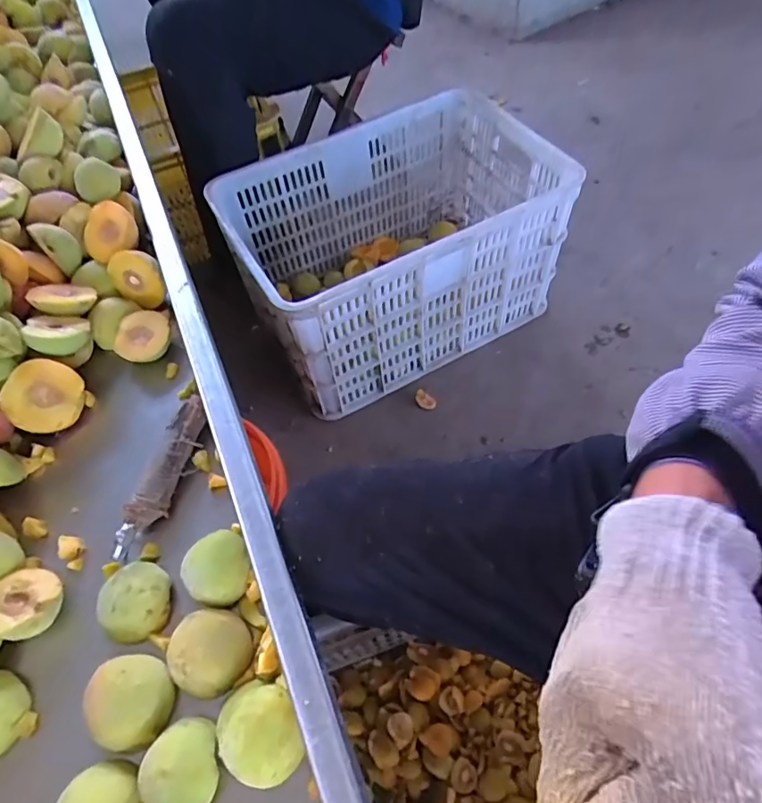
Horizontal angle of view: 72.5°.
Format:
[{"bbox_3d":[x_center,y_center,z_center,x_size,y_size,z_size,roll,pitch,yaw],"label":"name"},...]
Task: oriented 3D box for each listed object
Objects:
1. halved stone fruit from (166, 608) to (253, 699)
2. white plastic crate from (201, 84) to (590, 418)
[{"bbox_3d":[-0.118,0.171,0.357,0.050,0.022,0.052,-2,57,3],"label":"halved stone fruit"},{"bbox_3d":[0.025,-0.294,0.985,0.548,0.320,0.400,-27,59,-12],"label":"white plastic crate"}]

